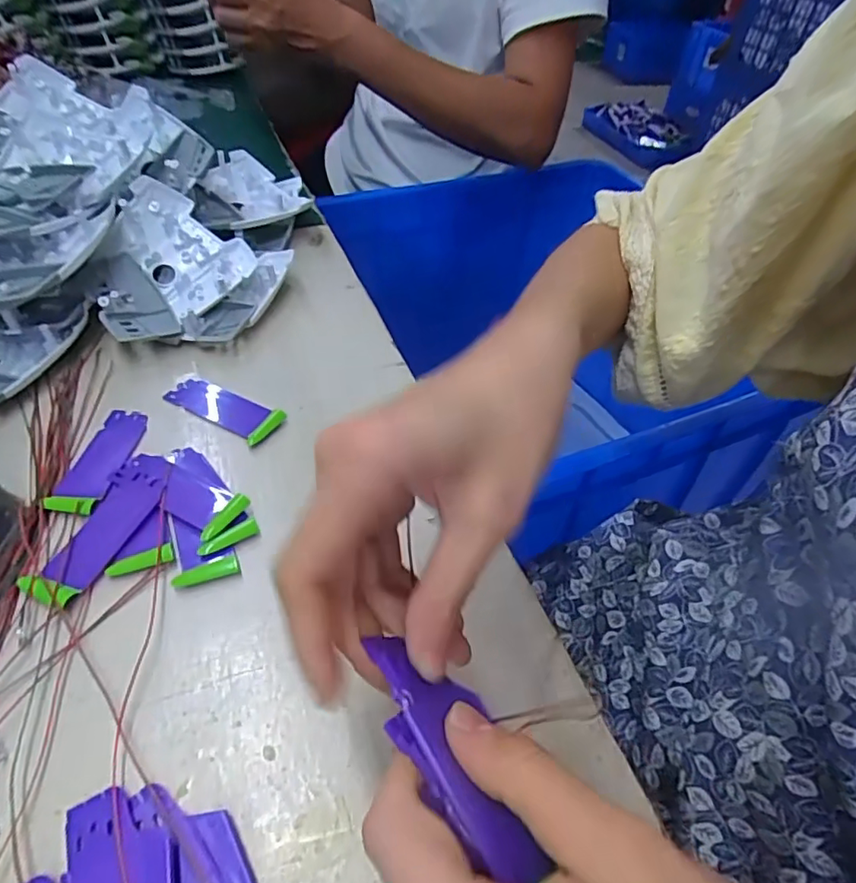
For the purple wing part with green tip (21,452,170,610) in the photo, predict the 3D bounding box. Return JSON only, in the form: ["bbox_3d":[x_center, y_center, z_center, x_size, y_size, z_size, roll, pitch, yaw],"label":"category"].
[{"bbox_3d":[-0.169,0.042,0.298,0.034,0.006,0.092,15,48,7],"label":"purple wing part with green tip"}]

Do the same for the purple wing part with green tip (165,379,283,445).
[{"bbox_3d":[-0.132,-0.023,0.364,0.078,0.006,0.026,26,50,16],"label":"purple wing part with green tip"}]

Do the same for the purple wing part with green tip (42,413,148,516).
[{"bbox_3d":[-0.190,0.009,0.328,0.028,0.005,0.077,8,47,1],"label":"purple wing part with green tip"}]

